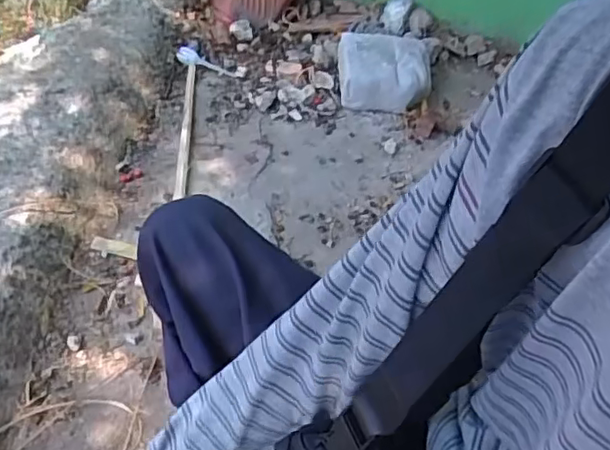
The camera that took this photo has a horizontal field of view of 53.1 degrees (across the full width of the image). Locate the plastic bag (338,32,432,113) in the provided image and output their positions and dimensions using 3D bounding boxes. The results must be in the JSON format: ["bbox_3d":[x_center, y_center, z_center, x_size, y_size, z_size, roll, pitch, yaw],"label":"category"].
[{"bbox_3d":[0.206,-0.387,1.552,0.236,0.104,0.207,5,48,-12],"label":"plastic bag"}]

